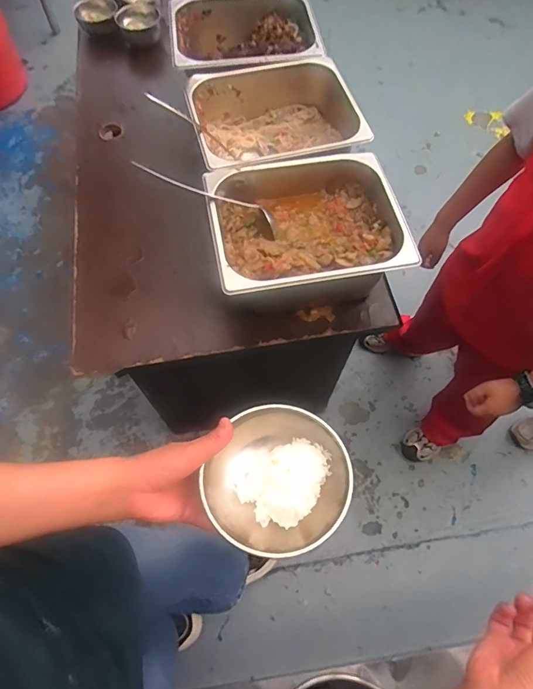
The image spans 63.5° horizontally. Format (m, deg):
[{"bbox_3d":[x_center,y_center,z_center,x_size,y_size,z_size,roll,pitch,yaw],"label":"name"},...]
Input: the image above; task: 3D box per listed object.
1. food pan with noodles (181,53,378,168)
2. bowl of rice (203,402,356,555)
[{"bbox_3d":[0.024,-0.456,0.907,0.342,0.105,0.278,-12,67,-5],"label":"food pan with noodles"},{"bbox_3d":[0.013,0.141,0.452,0.137,0.062,0.149,0,66,0],"label":"bowl of rice"}]

